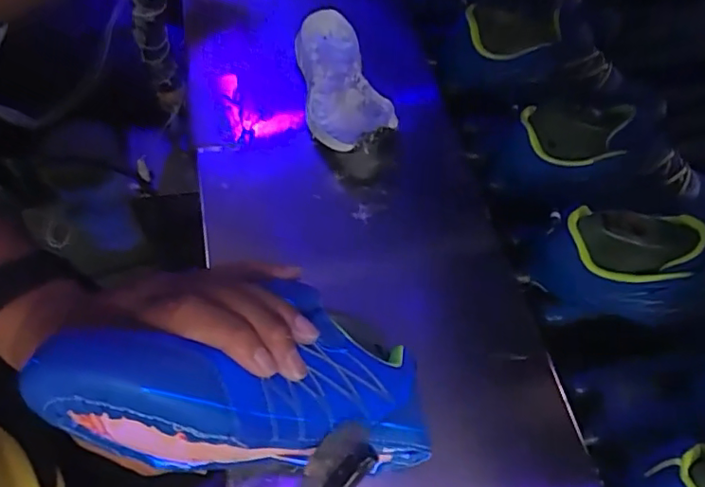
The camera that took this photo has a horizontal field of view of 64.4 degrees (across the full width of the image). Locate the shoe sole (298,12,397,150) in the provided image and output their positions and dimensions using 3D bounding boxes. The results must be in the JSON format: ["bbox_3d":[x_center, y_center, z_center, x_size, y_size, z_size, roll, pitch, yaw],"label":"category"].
[{"bbox_3d":[-0.008,-0.155,0.533,0.079,0.039,0.179,-4,50,-7],"label":"shoe sole"}]

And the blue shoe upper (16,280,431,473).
[{"bbox_3d":[-0.054,0.076,0.298,0.209,0.081,0.087,13,41,-36],"label":"blue shoe upper"}]

